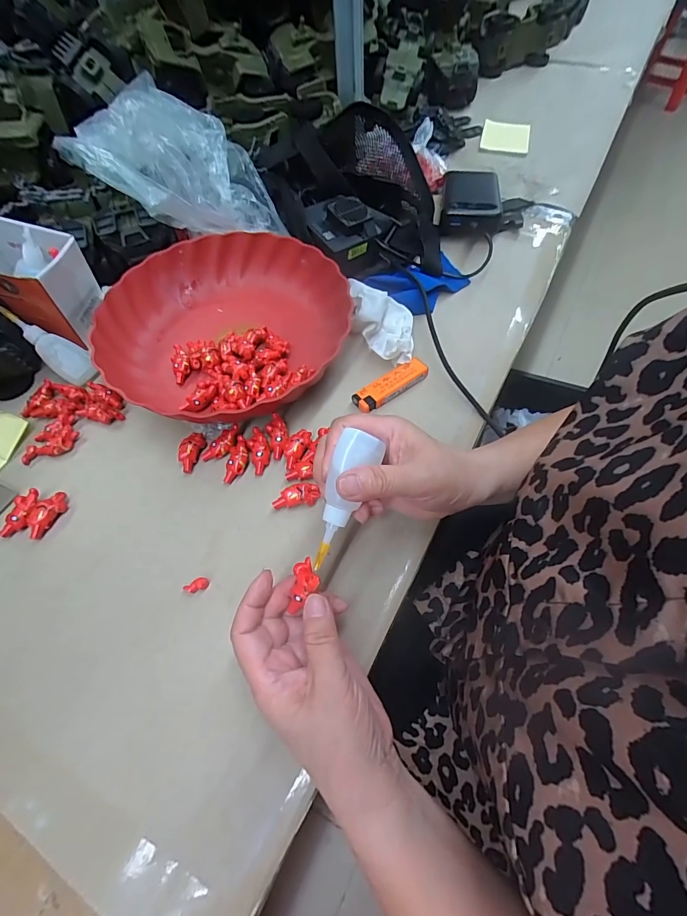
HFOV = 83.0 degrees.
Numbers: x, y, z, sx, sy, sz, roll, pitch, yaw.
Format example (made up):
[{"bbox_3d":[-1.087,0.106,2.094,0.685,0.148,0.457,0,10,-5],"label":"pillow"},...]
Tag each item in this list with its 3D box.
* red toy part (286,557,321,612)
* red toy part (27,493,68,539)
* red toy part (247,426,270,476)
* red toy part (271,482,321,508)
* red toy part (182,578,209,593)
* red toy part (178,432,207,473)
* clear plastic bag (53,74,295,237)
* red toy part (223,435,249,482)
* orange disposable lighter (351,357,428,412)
[{"bbox_3d":[-0.024,0.081,0.250,0.017,0.008,0.031,2,62,0],"label":"red toy part"},{"bbox_3d":[-0.250,0.047,0.326,0.019,0.011,0.039,25,65,16],"label":"red toy part"},{"bbox_3d":[-0.075,-0.007,0.347,0.018,0.008,0.043,-9,75,-5],"label":"red toy part"},{"bbox_3d":[-0.041,0.033,0.326,0.038,0.014,0.017,-13,61,-4],"label":"red toy part"},{"bbox_3d":[-0.113,0.098,0.297,0.018,0.005,0.009,-23,62,-9],"label":"red toy part"},{"bbox_3d":[-0.139,-0.006,0.353,0.016,0.013,0.038,12,62,10],"label":"red toy part"},{"bbox_3d":[-0.193,-0.329,0.432,0.248,0.112,0.132,27,66,17],"label":"clear plastic bag"},{"bbox_3d":[-0.094,0.001,0.344,0.019,0.009,0.043,11,74,5],"label":"red toy part"},{"bbox_3d":[0.046,-0.071,0.381,0.079,0.014,0.022,-32,67,-16],"label":"orange disposable lighter"}]

